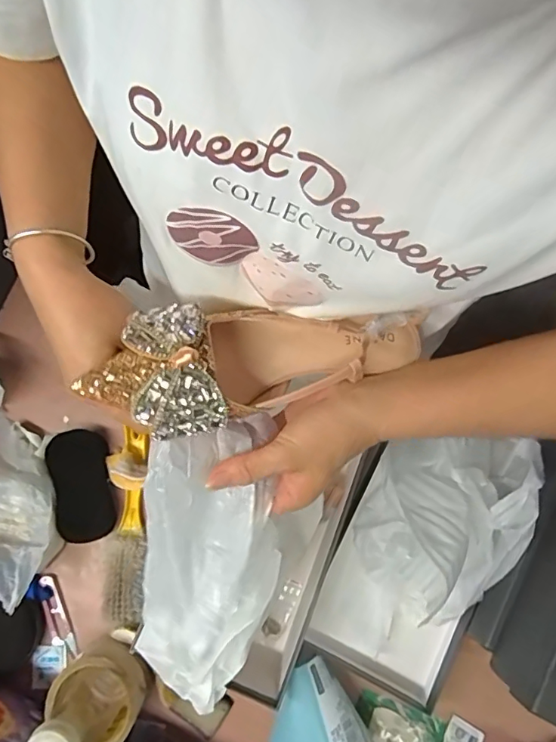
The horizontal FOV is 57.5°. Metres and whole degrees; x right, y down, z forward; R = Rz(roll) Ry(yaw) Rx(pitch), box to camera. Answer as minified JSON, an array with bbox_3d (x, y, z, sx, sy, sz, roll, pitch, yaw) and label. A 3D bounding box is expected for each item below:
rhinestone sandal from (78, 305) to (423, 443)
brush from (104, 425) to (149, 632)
[{"bbox_3d":[-0.006,-0.010,0.355,0.232,0.058,0.081,-10,78,-25],"label":"rhinestone sandal"},{"bbox_3d":[-0.170,0.175,0.584,0.056,0.036,0.218,-4,79,-2],"label":"brush"}]

